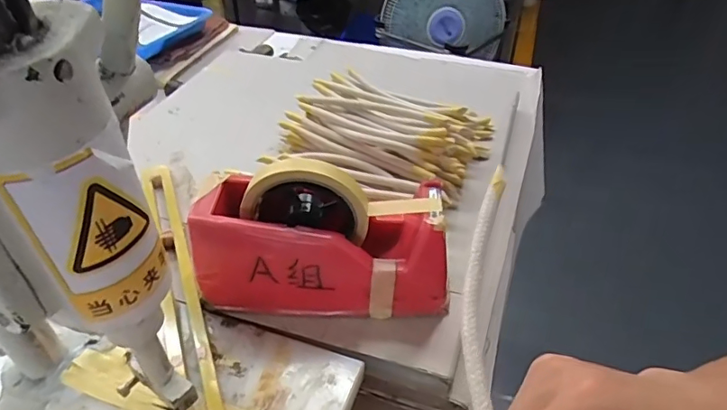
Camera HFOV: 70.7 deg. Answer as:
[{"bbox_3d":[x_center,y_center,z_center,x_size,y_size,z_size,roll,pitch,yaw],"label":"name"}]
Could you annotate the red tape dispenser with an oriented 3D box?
[{"bbox_3d":[-0.031,0.026,0.403,0.196,0.114,0.067,4,42,3],"label":"red tape dispenser"}]

